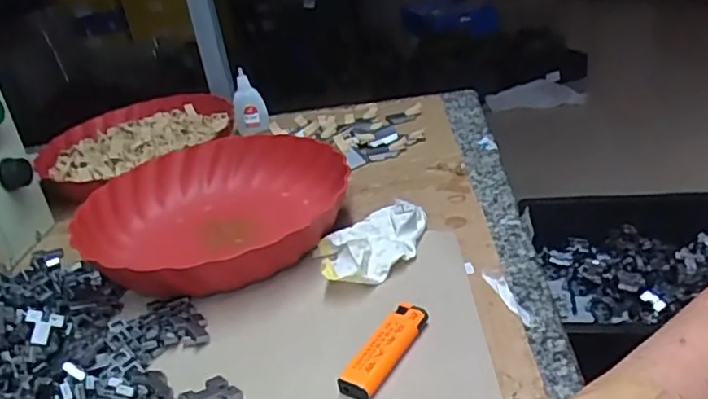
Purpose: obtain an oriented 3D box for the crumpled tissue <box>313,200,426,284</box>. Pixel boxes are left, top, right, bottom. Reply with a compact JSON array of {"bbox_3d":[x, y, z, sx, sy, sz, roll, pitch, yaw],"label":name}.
[{"bbox_3d":[0.017,0.037,0.523,0.114,0.027,0.068,-23,30,-28],"label":"crumpled tissue"}]

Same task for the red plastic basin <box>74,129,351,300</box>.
[{"bbox_3d":[-0.129,0.015,0.576,0.230,0.060,0.230,-6,26,3],"label":"red plastic basin"}]

